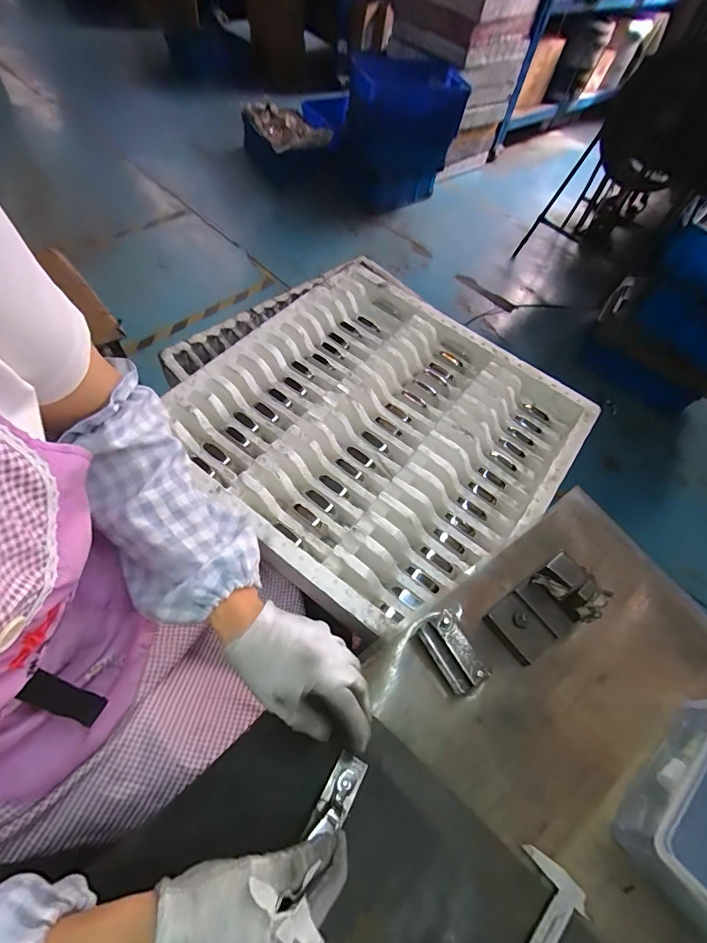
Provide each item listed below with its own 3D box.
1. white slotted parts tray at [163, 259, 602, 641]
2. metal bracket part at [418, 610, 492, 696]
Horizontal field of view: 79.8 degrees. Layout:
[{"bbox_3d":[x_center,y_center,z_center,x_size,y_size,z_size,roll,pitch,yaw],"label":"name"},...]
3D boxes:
[{"bbox_3d":[0.046,-0.082,0.676,0.533,0.082,0.552,37,62,14],"label":"white slotted parts tray"},{"bbox_3d":[0.096,0.175,0.409,0.029,0.033,0.069,-26,66,-21],"label":"metal bracket part"}]

